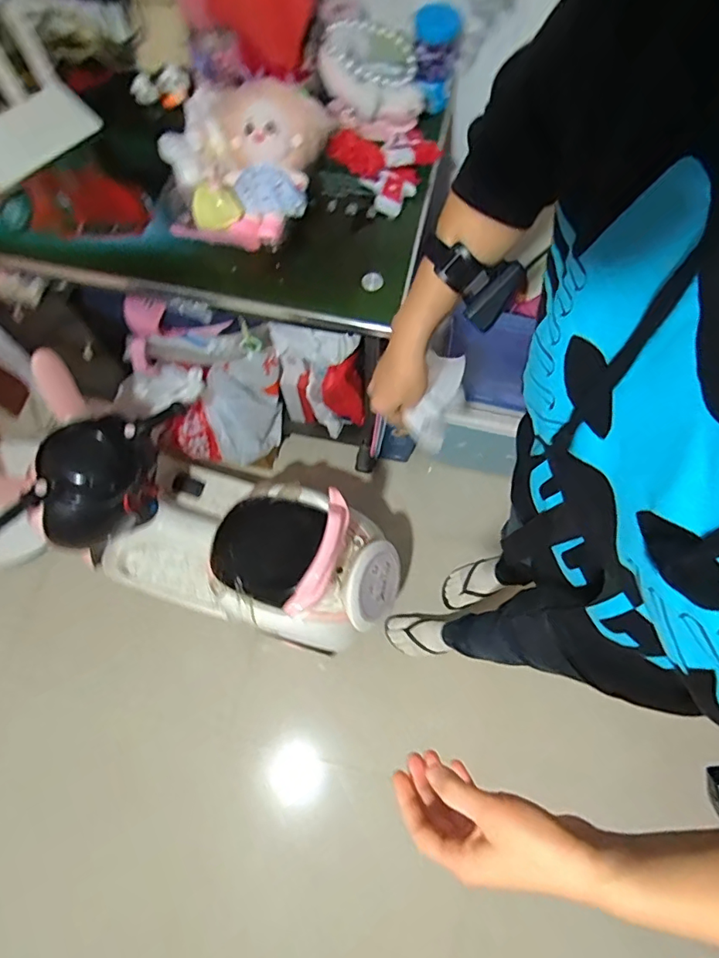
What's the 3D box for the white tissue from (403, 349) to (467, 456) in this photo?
[{"bbox_3d":[0.108,-0.108,0.672,0.061,0.062,0.140,19,73,7],"label":"white tissue"}]

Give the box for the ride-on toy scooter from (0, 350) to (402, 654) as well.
[{"bbox_3d":[-0.278,0.102,1.051,0.717,0.454,0.327,18,71,6],"label":"ride-on toy scooter"}]

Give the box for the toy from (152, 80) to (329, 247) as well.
[{"bbox_3d":[-0.178,-0.475,0.763,0.228,0.113,0.216,0,70,0],"label":"toy"}]

